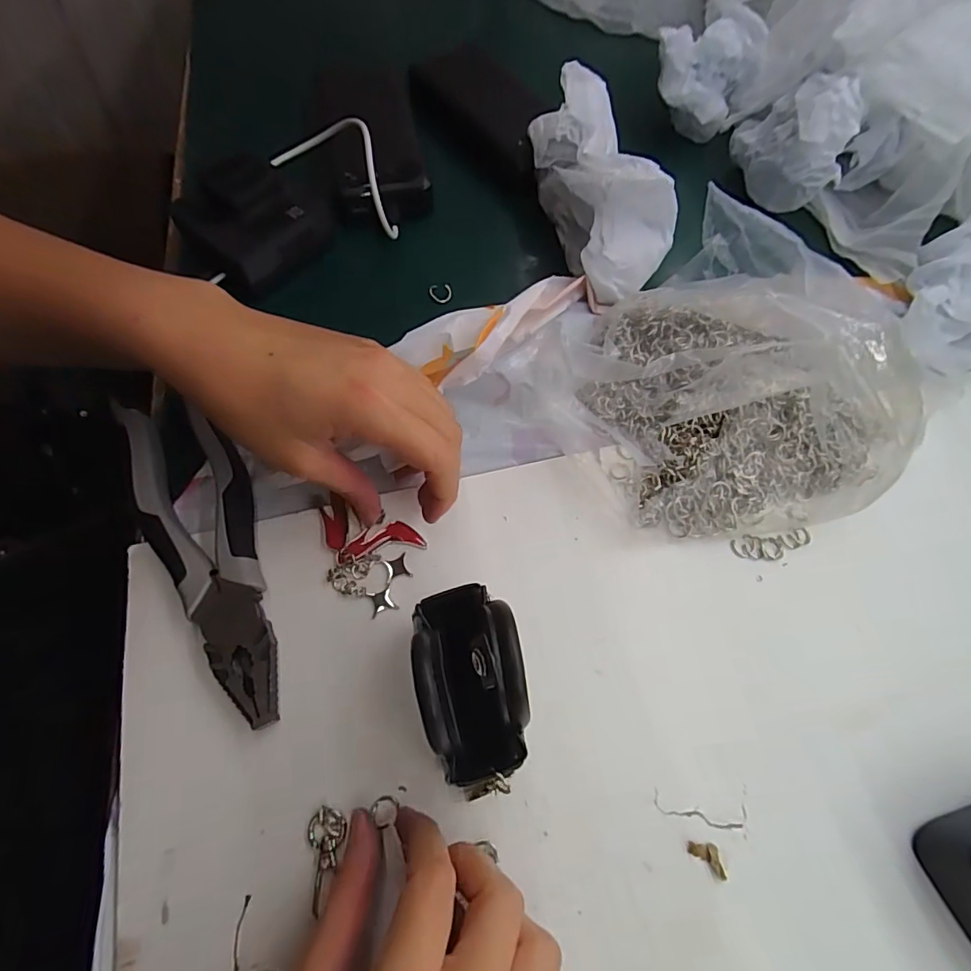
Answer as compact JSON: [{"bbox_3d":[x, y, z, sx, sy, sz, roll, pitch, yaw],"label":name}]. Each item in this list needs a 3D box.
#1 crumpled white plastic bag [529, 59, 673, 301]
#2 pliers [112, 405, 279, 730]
[{"bbox_3d":[0.080,-0.205,0.328,0.069,0.051,0.145,-13,67,-7],"label":"crumpled white plastic bag"},{"bbox_3d":[-0.140,0.032,0.257,0.051,0.020,0.179,-26,70,-13],"label":"pliers"}]

